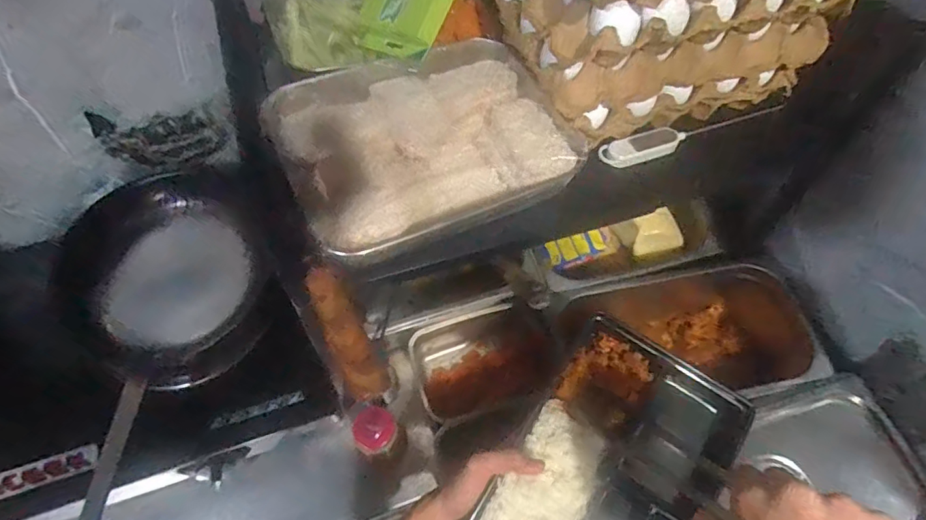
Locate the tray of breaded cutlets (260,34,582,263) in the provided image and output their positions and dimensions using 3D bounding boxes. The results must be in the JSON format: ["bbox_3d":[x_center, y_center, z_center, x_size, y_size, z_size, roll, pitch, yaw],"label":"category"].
[{"bbox_3d":[-0.037,-0.109,0.476,0.244,0.052,0.199,-28,66,-15],"label":"tray of breaded cutlets"}]

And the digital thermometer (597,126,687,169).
[{"bbox_3d":[0.180,-0.113,0.519,0.092,0.012,0.027,-18,63,-10],"label":"digital thermometer"}]

